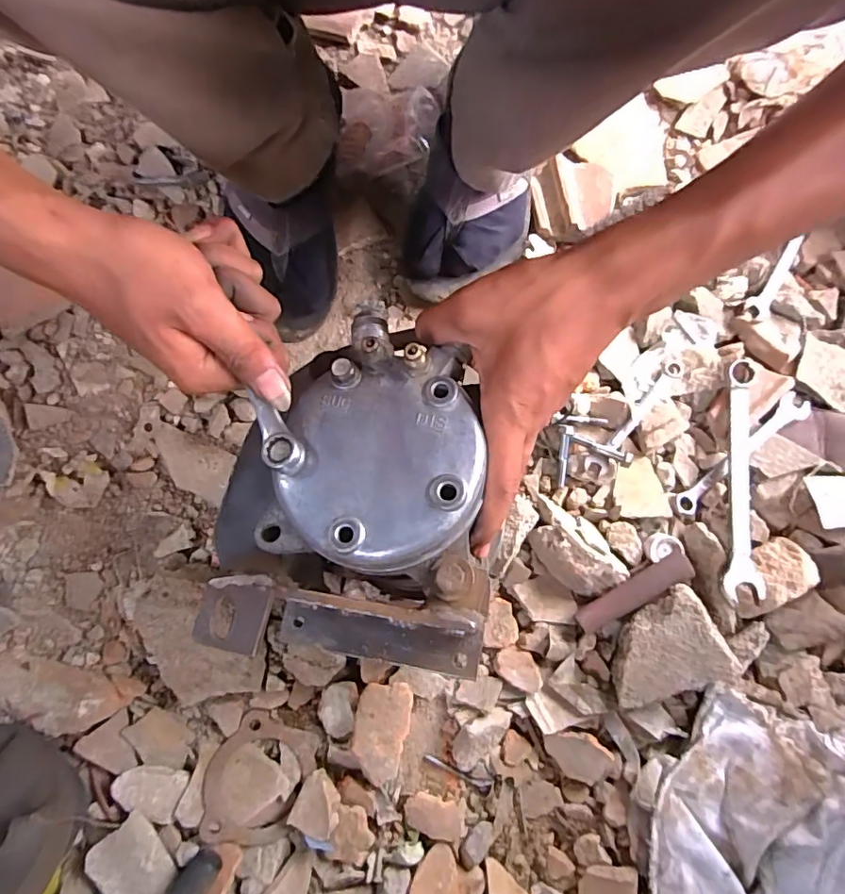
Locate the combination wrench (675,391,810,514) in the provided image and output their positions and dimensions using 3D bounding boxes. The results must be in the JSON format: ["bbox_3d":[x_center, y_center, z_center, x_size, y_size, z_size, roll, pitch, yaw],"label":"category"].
[{"bbox_3d":[0.278,0.005,0.468,0.152,0.010,0.023,-38,81,-7],"label":"combination wrench"}]

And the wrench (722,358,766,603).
[{"bbox_3d":[0.275,0.022,0.456,0.031,0.009,0.211,10,73,3],"label":"wrench"}]

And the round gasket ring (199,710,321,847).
[{"bbox_3d":[-0.130,0.261,0.415,0.074,0.006,0.091,26,71,-5],"label":"round gasket ring"}]

